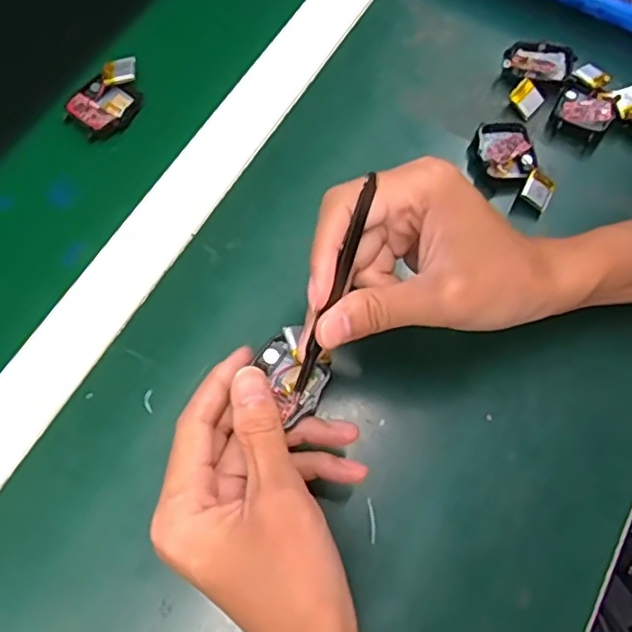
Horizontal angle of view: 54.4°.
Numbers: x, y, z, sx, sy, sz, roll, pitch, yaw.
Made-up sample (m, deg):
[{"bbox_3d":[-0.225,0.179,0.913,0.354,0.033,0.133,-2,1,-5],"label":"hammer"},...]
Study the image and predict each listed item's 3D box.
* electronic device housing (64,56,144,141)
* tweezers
[{"bbox_3d":[-0.137,-0.145,0.410,0.041,0.015,0.058,36,71,11],"label":"electronic device housing"},{"bbox_3d":[0.009,-0.009,0.285,0.007,0.007,0.103,21,99,5],"label":"tweezers"}]

